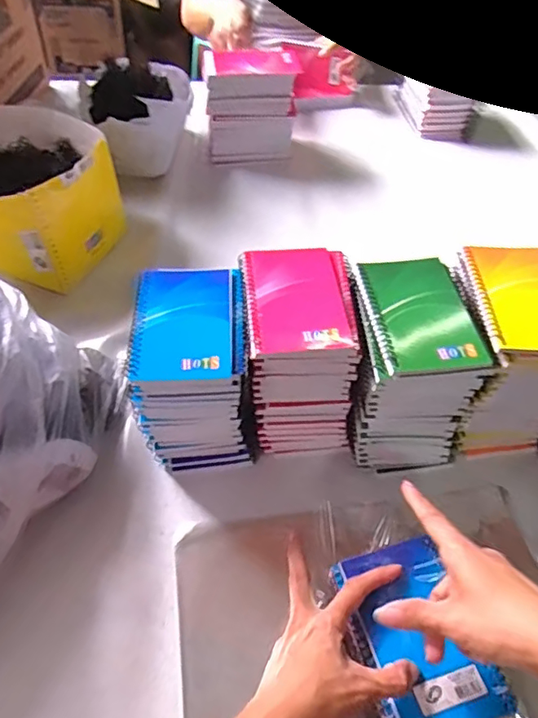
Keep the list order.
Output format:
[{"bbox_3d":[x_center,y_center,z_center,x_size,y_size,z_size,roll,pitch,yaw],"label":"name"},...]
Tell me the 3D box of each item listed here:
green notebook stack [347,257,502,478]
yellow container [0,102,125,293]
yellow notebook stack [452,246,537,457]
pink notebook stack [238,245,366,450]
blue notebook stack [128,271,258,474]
[{"bbox_3d":[0.130,0.011,0.520,0.108,0.167,0.124,-2,51,-4],"label":"green notebook stack"},{"bbox_3d":[-0.331,-0.221,0.723,0.224,0.133,0.226,21,53,15],"label":"yellow container"},{"bbox_3d":[0.221,-0.001,0.529,0.100,0.174,0.131,-5,51,-6],"label":"yellow notebook stack"},{"bbox_3d":[0.025,-0.004,0.536,0.093,0.162,0.123,-4,51,-5],"label":"pink notebook stack"},{"bbox_3d":[-0.071,0.013,0.524,0.092,0.154,0.124,-3,51,-4],"label":"blue notebook stack"}]

